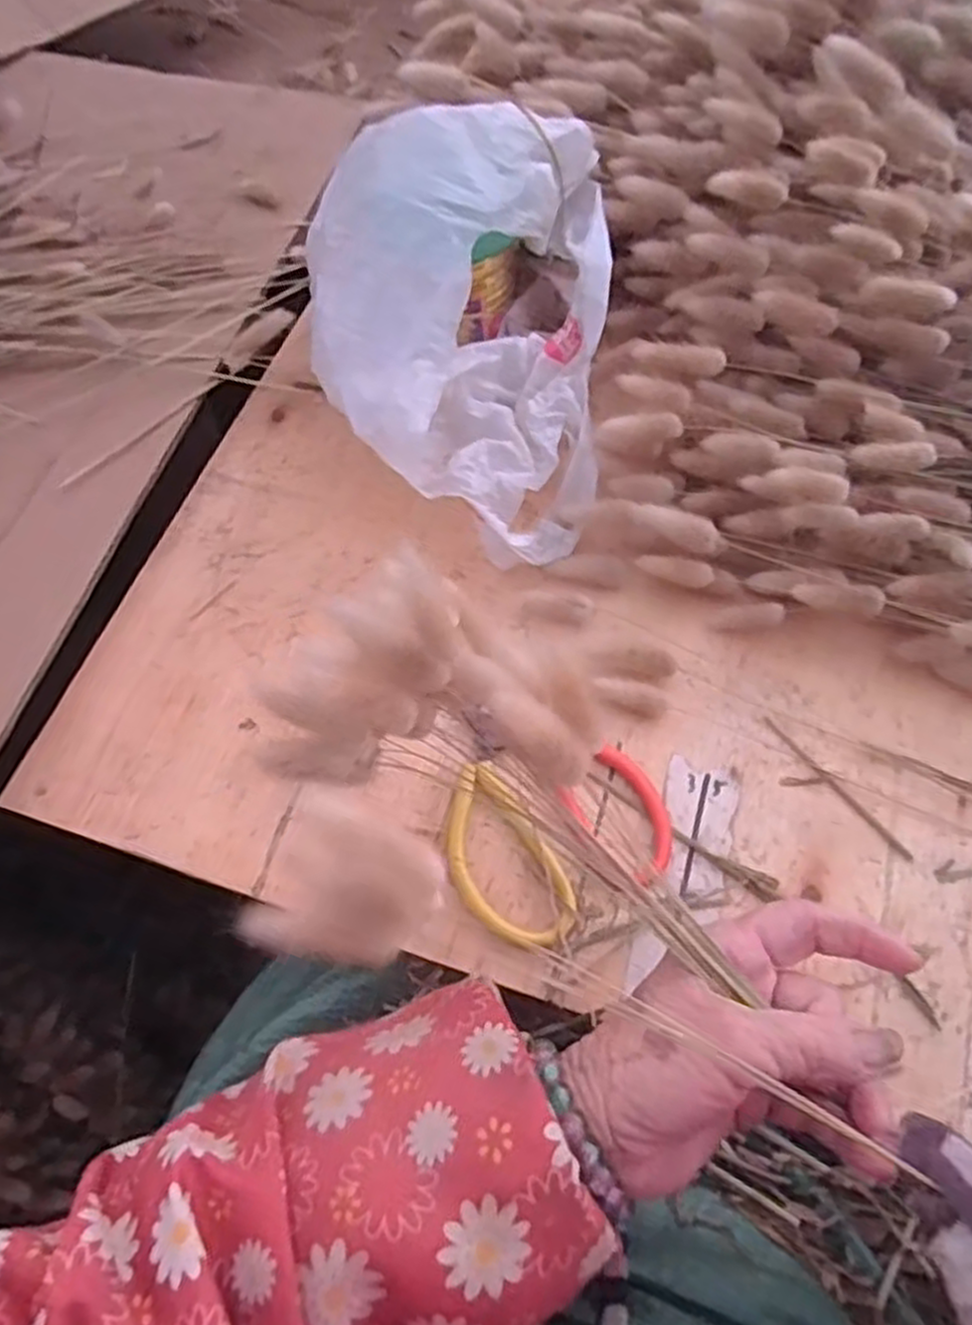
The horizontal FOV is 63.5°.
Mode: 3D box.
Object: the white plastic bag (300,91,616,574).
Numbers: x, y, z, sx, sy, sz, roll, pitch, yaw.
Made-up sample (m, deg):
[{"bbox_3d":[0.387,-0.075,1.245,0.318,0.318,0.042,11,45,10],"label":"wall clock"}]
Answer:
[{"bbox_3d":[-0.011,-0.211,0.466,0.167,0.120,0.273,4,64,-1],"label":"white plastic bag"}]

